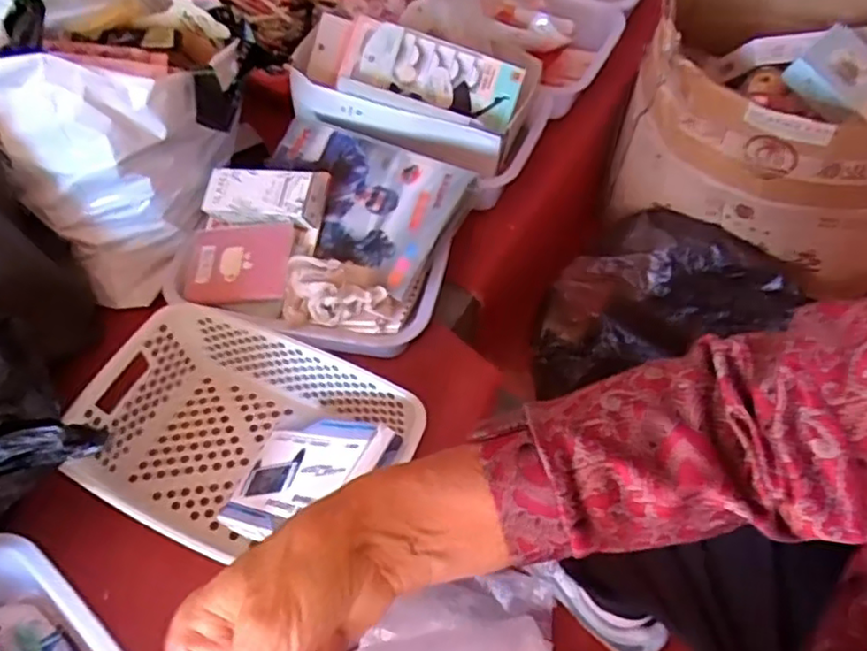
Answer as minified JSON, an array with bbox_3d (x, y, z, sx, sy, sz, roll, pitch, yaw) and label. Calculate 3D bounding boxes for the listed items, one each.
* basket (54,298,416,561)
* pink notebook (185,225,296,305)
[{"bbox_3d":[-0.171,0.116,0.619,0.295,0.097,0.197,20,58,17],"label":"basket"},{"bbox_3d":[-0.208,-0.068,0.705,0.116,0.010,0.092,-1,67,12],"label":"pink notebook"}]

